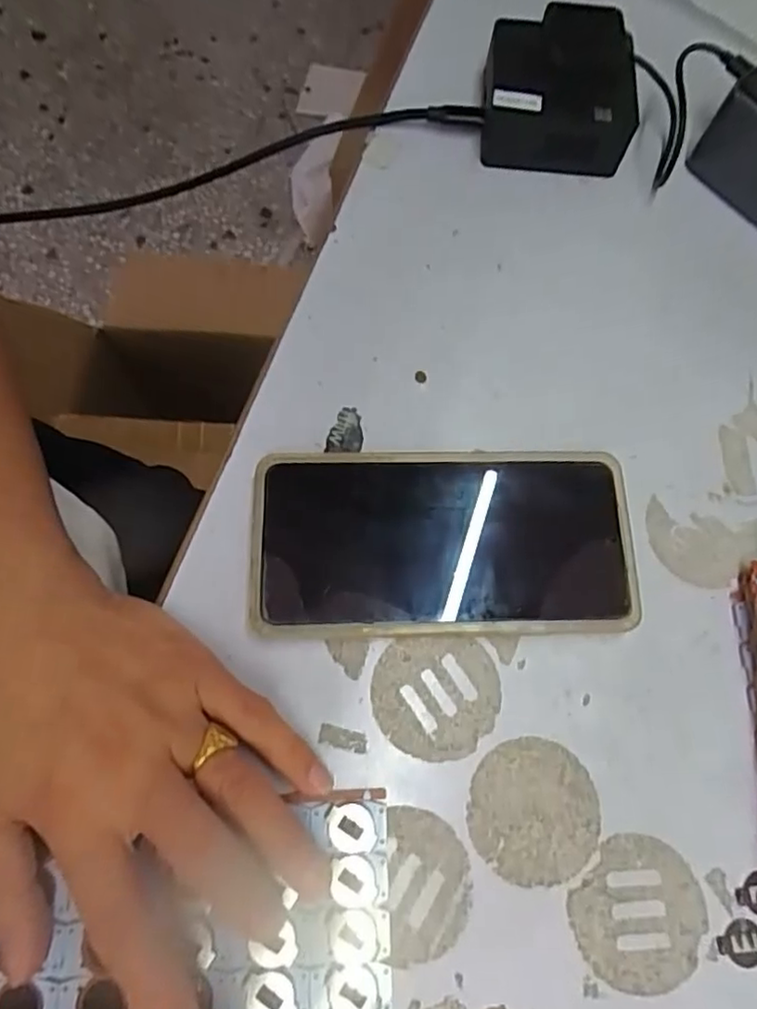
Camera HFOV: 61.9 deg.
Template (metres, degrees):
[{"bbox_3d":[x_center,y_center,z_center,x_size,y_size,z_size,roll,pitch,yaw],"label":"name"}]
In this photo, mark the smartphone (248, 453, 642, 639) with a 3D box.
[{"bbox_3d":[0.029,0.017,0.282,0.167,0.015,0.081,0,73,-2],"label":"smartphone"}]

